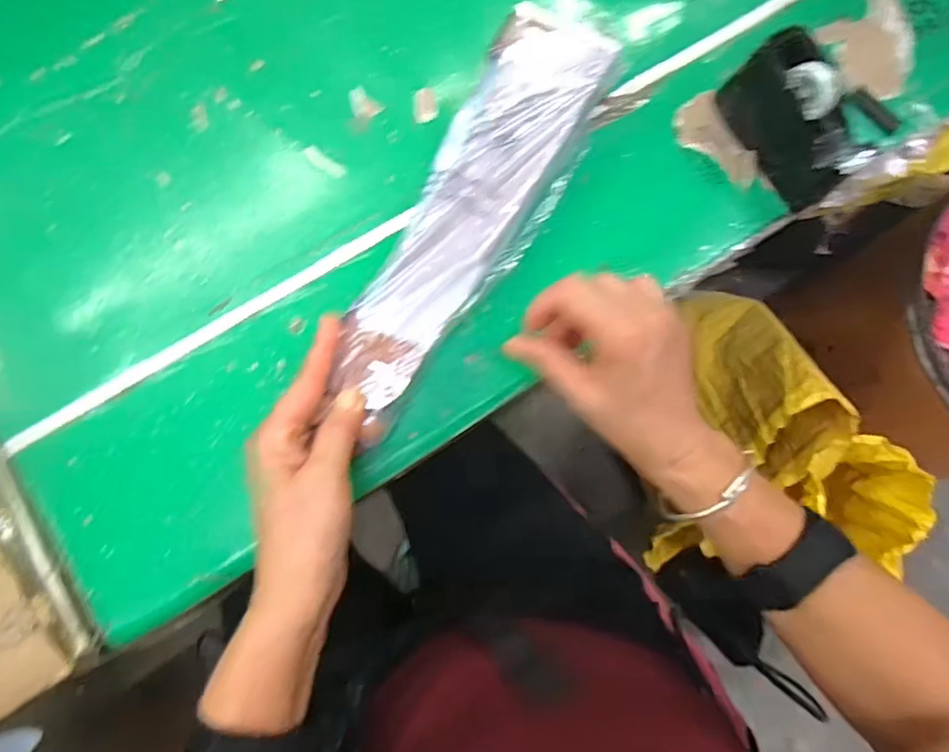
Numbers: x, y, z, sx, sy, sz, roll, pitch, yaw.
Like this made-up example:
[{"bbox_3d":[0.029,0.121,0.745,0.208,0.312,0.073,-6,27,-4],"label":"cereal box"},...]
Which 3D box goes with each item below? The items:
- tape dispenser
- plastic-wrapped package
[{"bbox_3d":[0.239,-0.191,0.422,0.049,0.068,0.116,-31,84,-7],"label":"tape dispenser"},{"bbox_3d":[0.000,-0.113,0.397,0.084,0.044,0.296,29,82,2],"label":"plastic-wrapped package"}]

